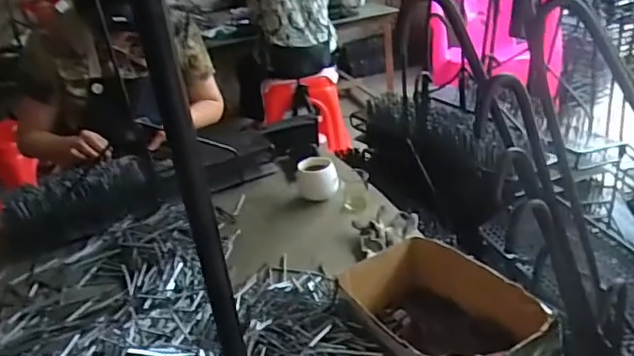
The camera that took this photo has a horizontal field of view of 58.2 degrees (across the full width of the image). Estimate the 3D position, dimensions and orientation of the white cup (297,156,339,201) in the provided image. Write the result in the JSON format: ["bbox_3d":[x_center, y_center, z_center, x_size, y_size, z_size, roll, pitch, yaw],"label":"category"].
[{"bbox_3d":[0.002,0.006,1.241,0.085,0.080,0.068,-10,26,-5],"label":"white cup"}]

